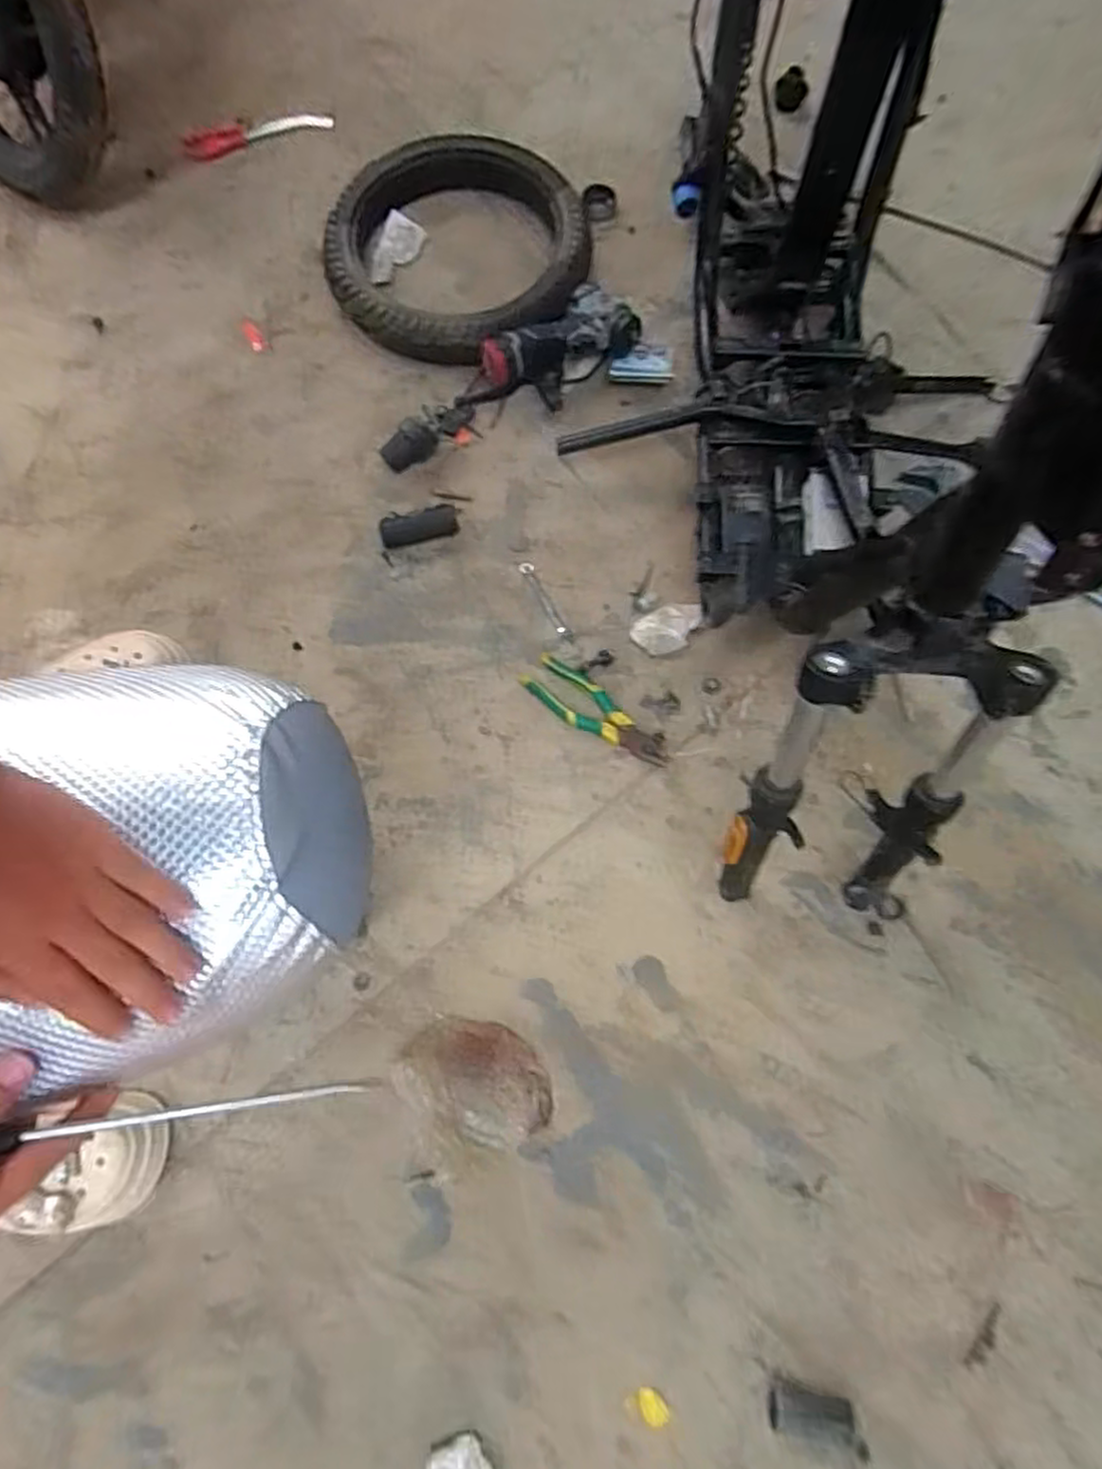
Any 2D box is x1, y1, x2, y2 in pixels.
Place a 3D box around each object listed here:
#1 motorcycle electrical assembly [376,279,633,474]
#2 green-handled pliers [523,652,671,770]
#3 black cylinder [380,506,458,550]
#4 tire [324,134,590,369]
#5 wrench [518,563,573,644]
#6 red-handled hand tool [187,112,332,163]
[{"bbox_3d":[-0.060,-0.469,0.956,0.378,0.063,0.099,-34,77,-9],"label":"motorcycle electrical assembly"},{"bbox_3d":[0.054,-0.024,0.851,0.194,0.012,0.056,37,77,10],"label":"green-handled pliers"},{"bbox_3d":[-0.168,-0.265,0.919,0.097,0.019,0.036,-18,75,-5],"label":"black cylinder"},{"bbox_3d":[-0.130,-0.684,1.018,0.370,0.059,0.359,12,74,3],"label":"tire"},{"bbox_3d":[-0.005,-0.164,0.901,0.017,0.010,0.120,-29,76,-8],"label":"wrench"},{"bbox_3d":[-0.455,-0.932,1.113,0.229,0.026,0.046,-15,74,-5],"label":"red-handled hand tool"}]

